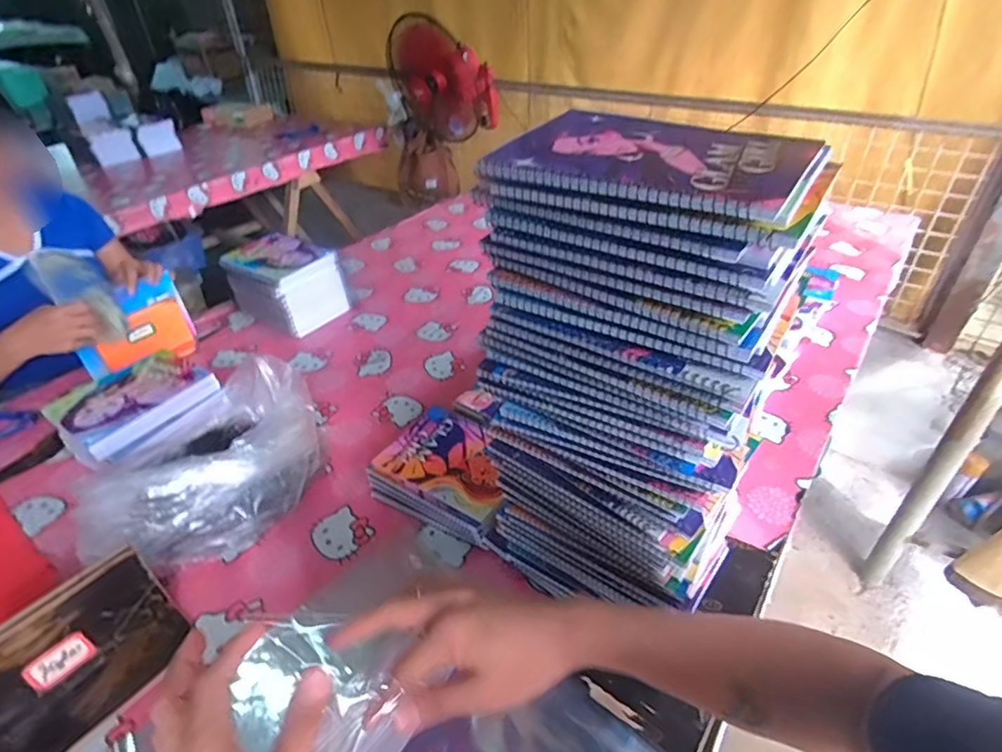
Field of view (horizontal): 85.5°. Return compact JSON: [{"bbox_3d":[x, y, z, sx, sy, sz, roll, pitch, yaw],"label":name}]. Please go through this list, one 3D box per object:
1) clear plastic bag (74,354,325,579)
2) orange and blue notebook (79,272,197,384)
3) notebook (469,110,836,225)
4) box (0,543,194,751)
[{"bbox_3d":[-0.392,0.119,0.752,0.256,0.154,0.272,-6,38,-5],"label":"clear plastic bag"},{"bbox_3d":[-0.694,-0.085,1.033,0.192,0.150,0.019,-33,36,-33],"label":"orange and blue notebook"},{"bbox_3d":[0.105,-0.150,0.366,0.192,0.014,0.148,20,43,26],"label":"notebook"},{"bbox_3d":[-0.438,0.292,0.552,0.087,0.117,0.197,24,45,30],"label":"box"}]

